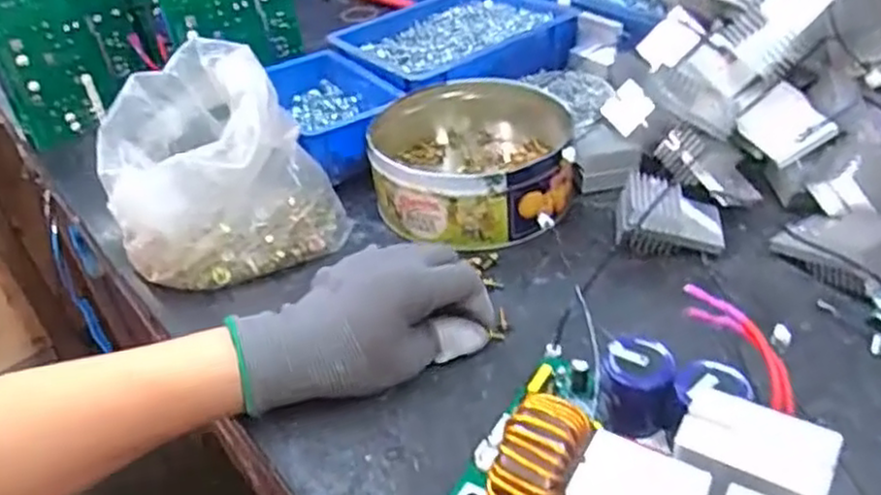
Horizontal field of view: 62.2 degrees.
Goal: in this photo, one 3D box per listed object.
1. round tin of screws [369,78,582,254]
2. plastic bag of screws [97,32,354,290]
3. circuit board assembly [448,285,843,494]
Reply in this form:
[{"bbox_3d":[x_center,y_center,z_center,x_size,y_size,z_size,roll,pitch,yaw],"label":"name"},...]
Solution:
[{"bbox_3d":[0.027,-0.070,0.557,0.140,0.059,0.158,0,38,9],"label":"round tin of screws"},{"bbox_3d":[-0.161,-0.059,0.521,0.148,0.115,0.138,-21,40,-19],"label":"plastic bag of screws"},{"bbox_3d":[0.091,0.089,0.329,0.145,0.075,0.126,18,43,28],"label":"circuit board assembly"}]

